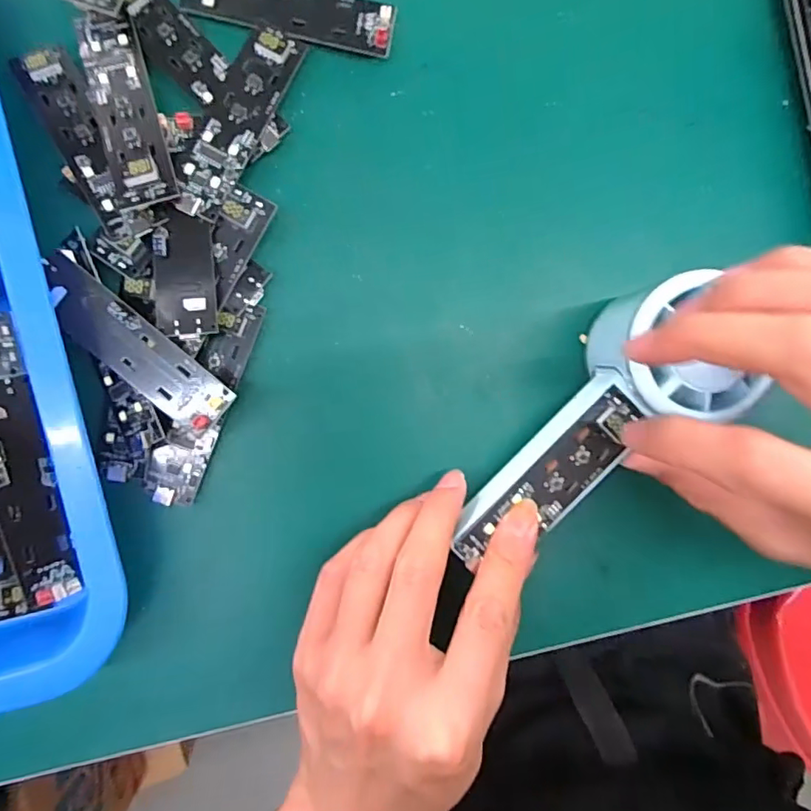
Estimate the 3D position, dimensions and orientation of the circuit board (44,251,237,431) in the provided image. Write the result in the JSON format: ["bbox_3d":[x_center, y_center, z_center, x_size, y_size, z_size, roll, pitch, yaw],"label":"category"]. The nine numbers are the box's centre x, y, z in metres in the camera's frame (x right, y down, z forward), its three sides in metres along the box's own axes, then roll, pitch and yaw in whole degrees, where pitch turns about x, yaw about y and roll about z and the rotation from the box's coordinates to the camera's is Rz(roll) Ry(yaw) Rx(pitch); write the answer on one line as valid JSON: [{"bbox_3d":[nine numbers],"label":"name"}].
[{"bbox_3d":[-0.108,-0.023,0.215,0.085,0.008,0.025,39,86,-5],"label":"circuit board"}]

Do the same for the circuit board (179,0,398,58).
[{"bbox_3d":[-0.051,-0.173,0.237,0.091,0.007,0.026,13,89,-6],"label":"circuit board"}]

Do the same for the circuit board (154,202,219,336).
[{"bbox_3d":[-0.089,-0.054,0.220,0.023,0.004,0.052,-3,90,-6],"label":"circuit board"}]

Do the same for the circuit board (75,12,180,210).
[{"bbox_3d":[-0.113,-0.121,0.219,0.024,0.011,0.087,-18,79,-6],"label":"circuit board"}]

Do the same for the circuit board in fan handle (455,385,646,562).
[{"bbox_3d":[0.059,0.031,0.218,0.090,0.006,0.023,-41,94,0],"label":"circuit board in fan handle"}]

